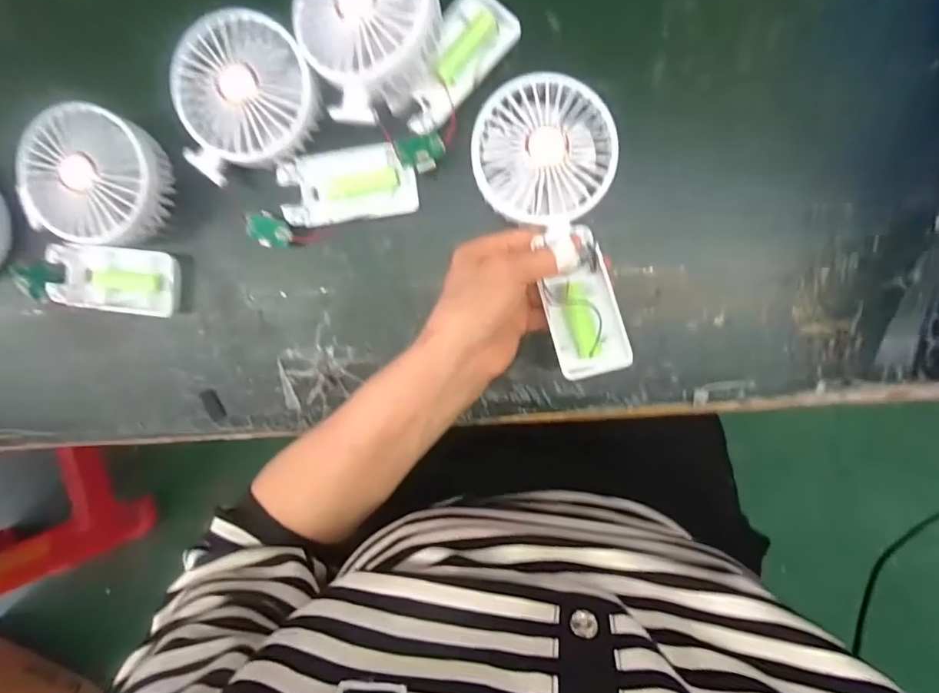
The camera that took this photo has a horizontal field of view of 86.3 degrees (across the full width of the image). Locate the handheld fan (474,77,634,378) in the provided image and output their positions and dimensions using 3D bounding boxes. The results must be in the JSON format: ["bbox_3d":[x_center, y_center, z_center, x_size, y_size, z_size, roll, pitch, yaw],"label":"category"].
[{"bbox_3d":[0.057,-0.073,0.313,0.082,0.037,0.177,-13,95,5],"label":"handheld fan"}]

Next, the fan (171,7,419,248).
[{"bbox_3d":[-0.123,-0.129,0.334,0.112,0.045,0.162,-44,92,7],"label":"fan"}]

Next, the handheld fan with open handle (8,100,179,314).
[{"bbox_3d":[-0.256,-0.088,0.340,0.103,0.044,0.127,9,97,3],"label":"handheld fan with open handle"}]

